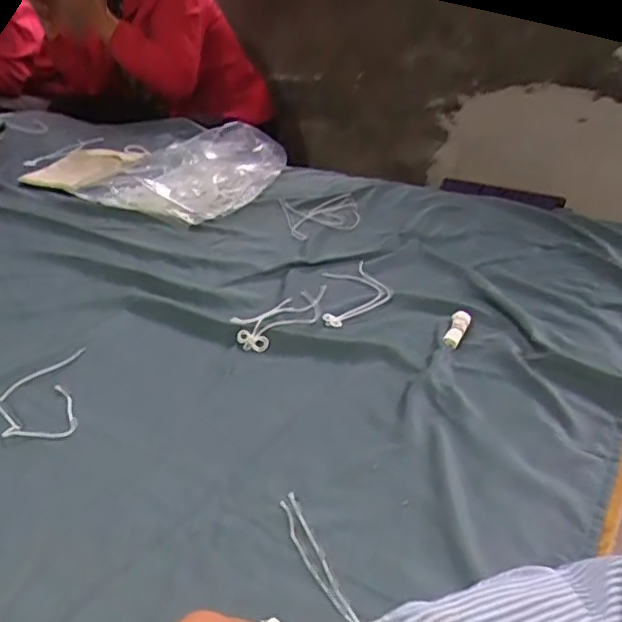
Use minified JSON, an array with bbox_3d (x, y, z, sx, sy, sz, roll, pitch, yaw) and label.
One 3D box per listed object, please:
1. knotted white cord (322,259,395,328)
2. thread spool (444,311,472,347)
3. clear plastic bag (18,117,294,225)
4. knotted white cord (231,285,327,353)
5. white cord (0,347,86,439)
[{"bbox_3d":[0.057,-0.023,0.759,0.082,0.009,0.143,-2,31,2],"label":"knotted white cord"},{"bbox_3d":[0.158,0.018,0.666,0.020,0.015,0.061,11,34,22],"label":"thread spool"},{"bbox_3d":[-0.280,-0.271,1.081,0.414,0.081,0.253,15,35,27],"label":"clear plastic bag"},{"bbox_3d":[-0.032,0.004,0.708,0.132,0.015,0.065,-25,37,-32],"label":"knotted white cord"},{"bbox_3d":[-0.259,0.077,0.591,0.069,0.010,0.124,-11,32,-14],"label":"white cord"}]

